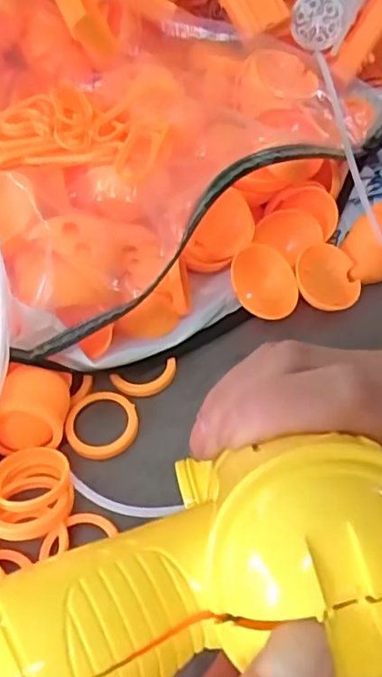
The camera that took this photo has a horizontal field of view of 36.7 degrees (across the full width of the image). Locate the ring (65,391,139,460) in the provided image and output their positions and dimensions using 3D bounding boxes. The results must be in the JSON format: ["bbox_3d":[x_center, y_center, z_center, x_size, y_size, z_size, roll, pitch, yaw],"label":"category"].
[{"bbox_3d":[-0.043,0.041,0.277,0.033,0.005,0.034,-2,53,2],"label":"ring"}]

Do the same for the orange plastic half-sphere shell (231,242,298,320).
[{"bbox_3d":[0.039,-0.030,0.311,0.038,0.010,0.037,17,71,-11],"label":"orange plastic half-sphere shell"}]

